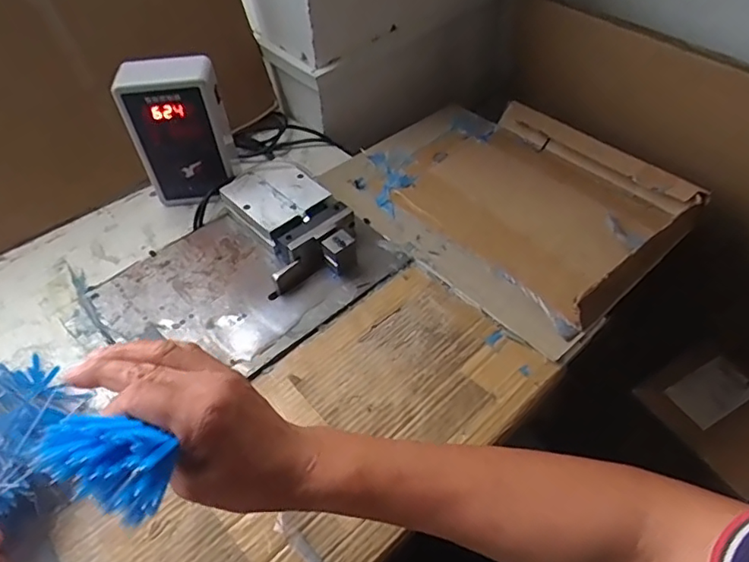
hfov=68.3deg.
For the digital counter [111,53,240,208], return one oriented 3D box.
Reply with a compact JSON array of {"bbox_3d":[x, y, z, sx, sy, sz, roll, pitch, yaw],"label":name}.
[{"bbox_3d":[-0.239,-0.180,0.694,0.113,0.182,0.056,-8,49,-4],"label":"digital counter"}]

